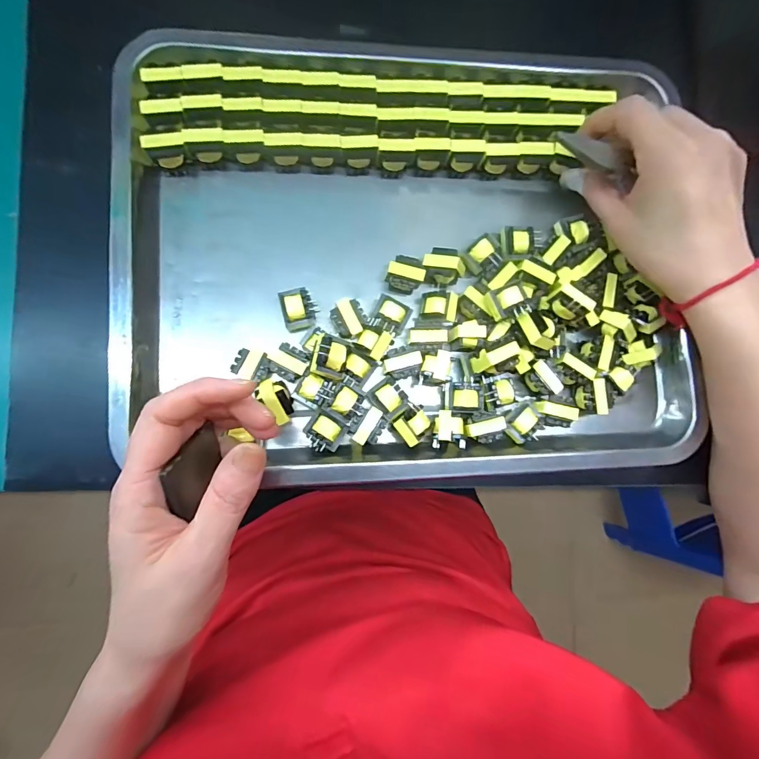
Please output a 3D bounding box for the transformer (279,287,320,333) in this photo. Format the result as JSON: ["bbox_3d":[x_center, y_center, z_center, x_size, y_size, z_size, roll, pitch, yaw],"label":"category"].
[{"bbox_3d":[-0.053,-0.045,0.269,0.021,0.020,0.025,-15,89,-7],"label":"transformer"}]

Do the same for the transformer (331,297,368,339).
[{"bbox_3d":[-0.021,-0.040,0.273,0.021,0.022,0.024,-30,91,-7],"label":"transformer"}]

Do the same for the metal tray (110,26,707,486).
[{"bbox_3d":[0.026,-0.083,0.275,0.370,0.039,0.294,-2,88,-7],"label":"metal tray"}]

